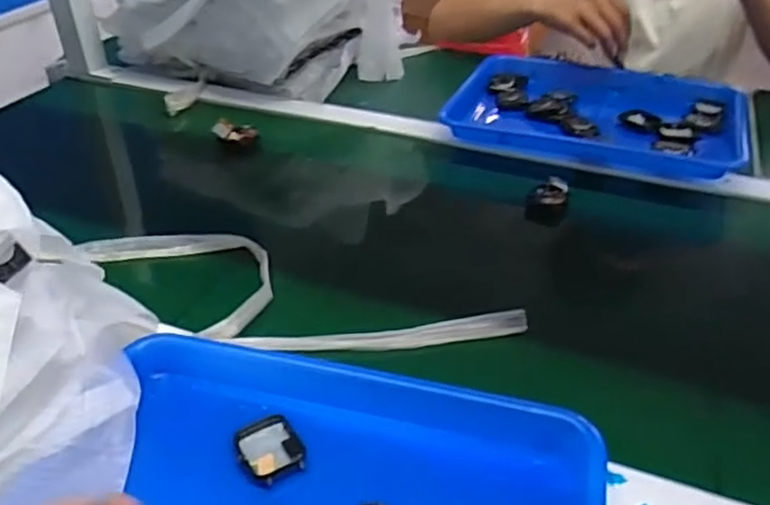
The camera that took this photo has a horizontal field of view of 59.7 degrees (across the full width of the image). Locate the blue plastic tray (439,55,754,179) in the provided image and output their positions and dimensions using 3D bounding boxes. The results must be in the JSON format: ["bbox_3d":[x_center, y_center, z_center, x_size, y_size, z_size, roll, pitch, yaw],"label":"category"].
[{"bbox_3d":[0.269,-0.177,0.844,0.340,0.047,0.256,13,39,19],"label":"blue plastic tray"}]

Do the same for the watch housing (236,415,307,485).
[{"bbox_3d":[-0.074,0.128,0.435,0.039,0.008,0.046,-24,42,-27],"label":"watch housing"}]

